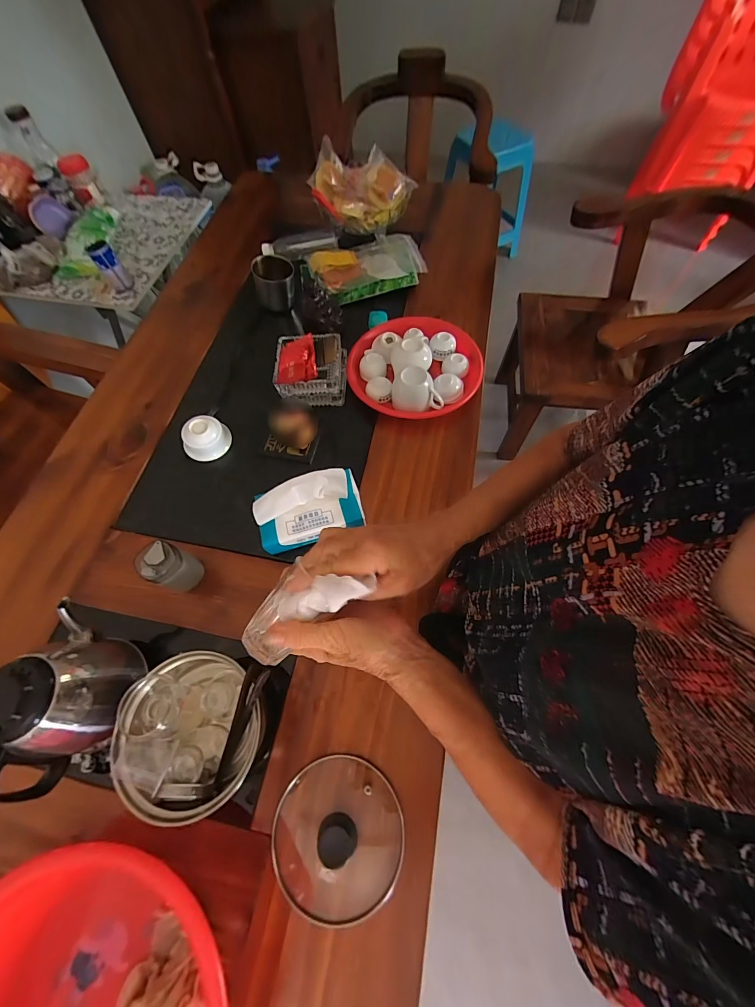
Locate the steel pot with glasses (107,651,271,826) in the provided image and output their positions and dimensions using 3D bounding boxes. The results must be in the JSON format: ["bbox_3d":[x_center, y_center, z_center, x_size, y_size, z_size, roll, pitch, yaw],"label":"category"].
[{"bbox_3d":[-0.209,0.271,0.436,0.149,0.115,0.163,-1,66,1],"label":"steel pot with glasses"}]

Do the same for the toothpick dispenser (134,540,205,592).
[{"bbox_3d":[-0.298,0.094,0.529,0.054,0.093,0.052,-1,66,1],"label":"toothpick dispenser"}]

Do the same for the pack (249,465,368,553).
[{"bbox_3d":[-0.105,0.011,0.555,0.158,0.099,0.086,-17,66,-6],"label":"pack"}]

